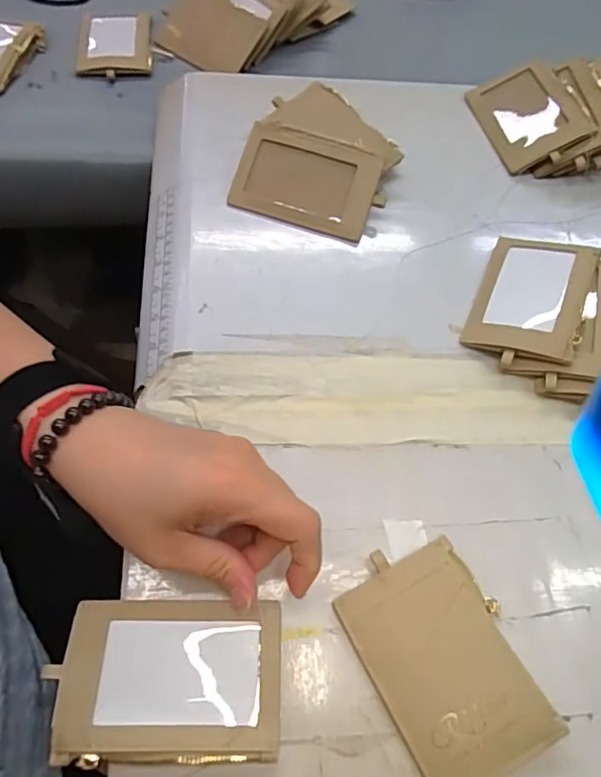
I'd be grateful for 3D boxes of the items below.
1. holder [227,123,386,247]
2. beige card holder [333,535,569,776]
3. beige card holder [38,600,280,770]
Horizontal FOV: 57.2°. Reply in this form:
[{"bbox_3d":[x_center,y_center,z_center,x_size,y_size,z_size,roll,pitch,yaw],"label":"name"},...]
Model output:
[{"bbox_3d":[0.004,-0.167,0.444,0.110,0.011,0.076,15,85,3],"label":"holder"},{"bbox_3d":[0.075,0.144,0.289,0.075,0.004,0.110,-31,67,-4],"label":"beige card holder"},{"bbox_3d":[-0.067,0.149,0.283,0.110,0.014,0.073,0,62,-2],"label":"beige card holder"}]

